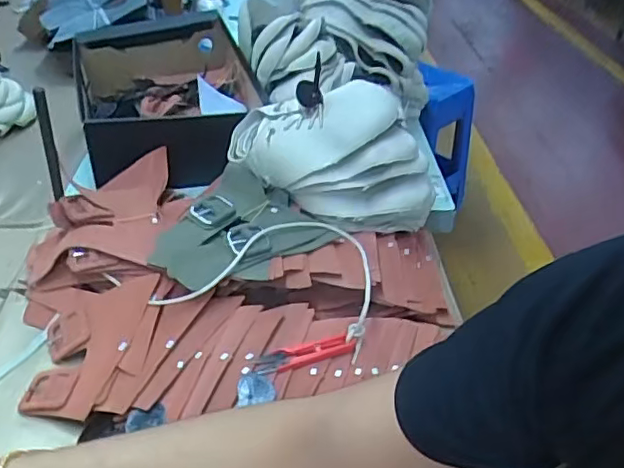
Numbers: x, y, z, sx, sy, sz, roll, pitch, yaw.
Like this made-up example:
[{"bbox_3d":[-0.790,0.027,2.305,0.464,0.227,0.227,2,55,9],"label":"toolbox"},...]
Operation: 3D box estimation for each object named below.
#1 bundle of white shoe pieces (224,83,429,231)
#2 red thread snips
[{"bbox_3d":[0.020,-0.098,0.720,0.244,0.119,0.126,2,36,-1],"label":"bundle of white shoe pieces"},{"bbox_3d":[-0.007,0.119,0.586,0.100,0.006,0.024,-12,54,-13],"label":"red thread snips"}]

